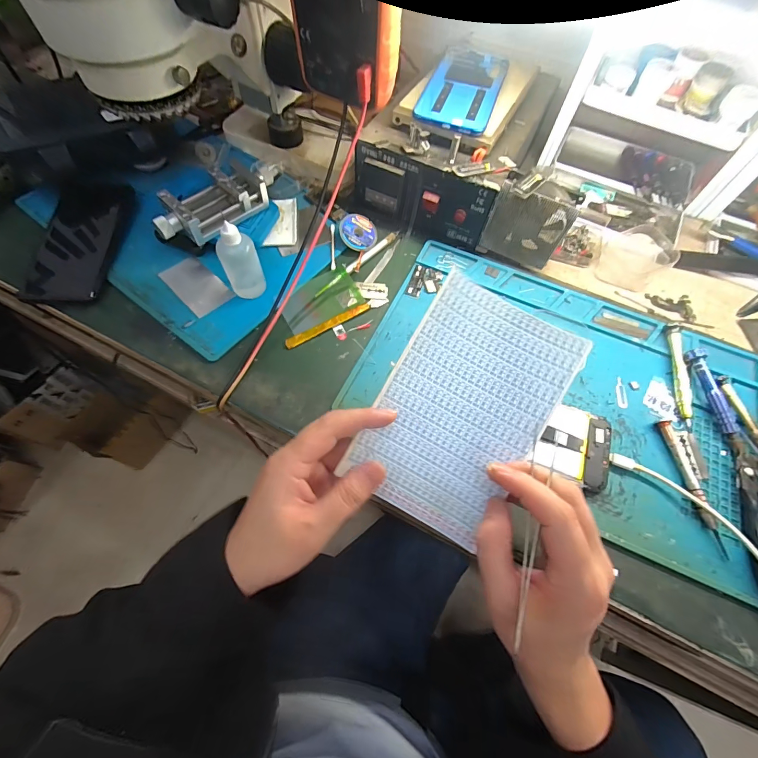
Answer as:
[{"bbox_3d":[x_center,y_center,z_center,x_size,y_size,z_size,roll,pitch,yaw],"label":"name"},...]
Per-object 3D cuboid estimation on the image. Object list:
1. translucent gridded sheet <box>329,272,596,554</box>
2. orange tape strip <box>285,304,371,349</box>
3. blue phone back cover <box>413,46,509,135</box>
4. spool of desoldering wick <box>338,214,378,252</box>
[{"bbox_3d":[0.059,0.023,0.255,0.110,0.011,0.167,30,91,3],"label":"translucent gridded sheet"},{"bbox_3d":[-0.052,-0.057,0.373,0.098,0.004,0.009,-28,68,-15],"label":"orange tape strip"},{"bbox_3d":[0.094,-0.323,0.394,0.077,0.010,0.172,18,64,7],"label":"blue phone back cover"},{"bbox_3d":[-0.024,-0.174,0.421,0.045,0.006,0.045,4,79,-21],"label":"spool of desoldering wick"}]

